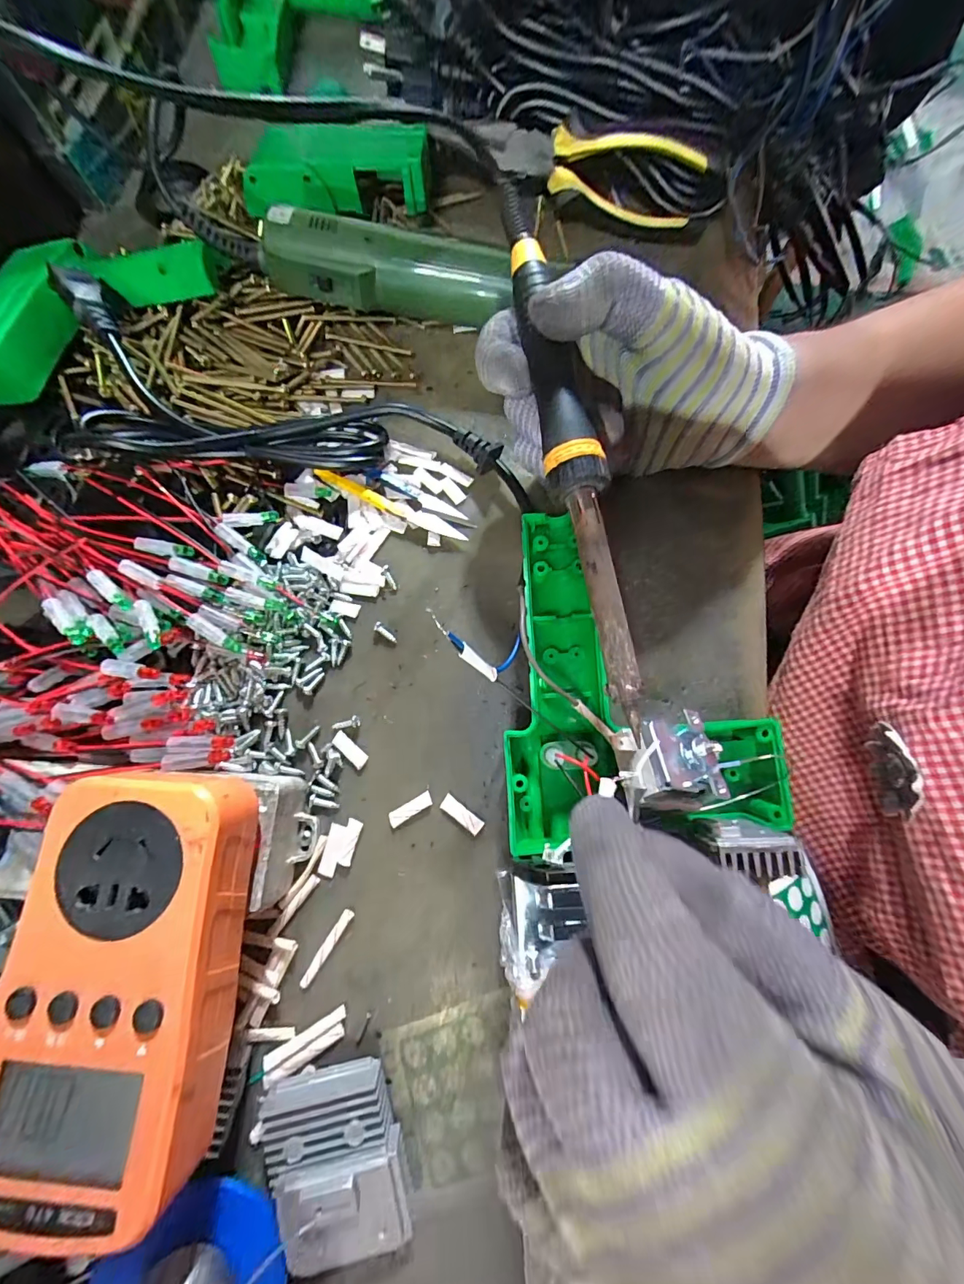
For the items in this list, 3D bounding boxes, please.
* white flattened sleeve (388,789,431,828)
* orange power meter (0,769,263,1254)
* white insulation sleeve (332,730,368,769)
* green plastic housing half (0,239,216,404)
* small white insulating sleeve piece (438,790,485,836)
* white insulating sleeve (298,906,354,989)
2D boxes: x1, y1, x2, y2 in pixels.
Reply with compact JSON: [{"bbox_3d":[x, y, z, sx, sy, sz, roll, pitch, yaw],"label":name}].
[{"bbox_3d":[-0.034,0.079,0.216,0.022,0.004,0.007,-29,76,-7],"label":"white flattened sleeve"},{"bbox_3d":[-0.118,0.110,0.153,0.070,0.028,0.125,0,75,1],"label":"orange power meter"},{"bbox_3d":[-0.065,0.053,0.223,0.020,0.004,0.008,41,79,10],"label":"white insulation sleeve"},{"bbox_3d":[-0.242,-0.206,0.267,0.158,0.031,0.089,-29,76,-7],"label":"green plastic housing half"},{"bbox_3d":[-0.010,0.081,0.215,0.022,0.004,0.008,36,78,9],"label":"small white insulating sleeve piece"},{"bbox_3d":[-0.068,0.135,0.201,0.005,0.004,0.034,30,77,8],"label":"white insulating sleeve"}]

